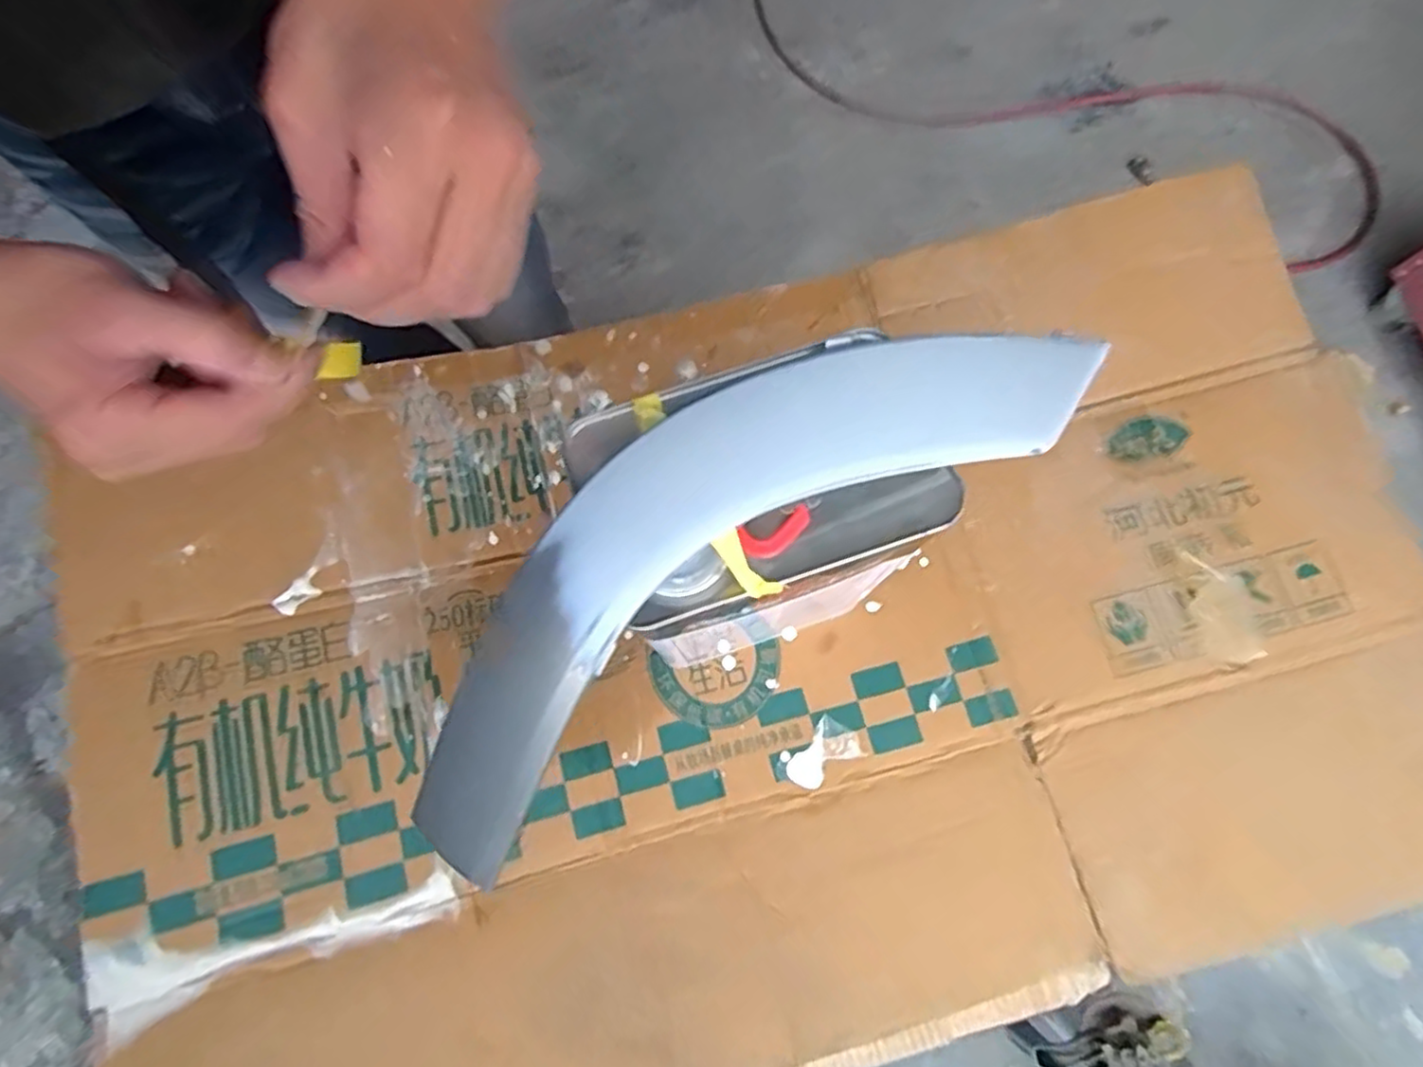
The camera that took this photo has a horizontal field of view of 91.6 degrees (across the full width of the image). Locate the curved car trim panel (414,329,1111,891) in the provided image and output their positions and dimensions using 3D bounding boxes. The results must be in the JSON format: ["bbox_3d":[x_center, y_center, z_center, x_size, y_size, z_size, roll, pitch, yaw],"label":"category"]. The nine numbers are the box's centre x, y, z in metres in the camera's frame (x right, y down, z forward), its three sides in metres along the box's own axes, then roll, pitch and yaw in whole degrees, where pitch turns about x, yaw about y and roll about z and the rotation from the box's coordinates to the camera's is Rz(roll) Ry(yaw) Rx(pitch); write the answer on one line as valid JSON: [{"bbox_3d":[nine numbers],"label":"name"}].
[{"bbox_3d":[0.005,0.008,0.321,0.379,0.112,0.093,-36,80,-7],"label":"curved car trim panel"}]

